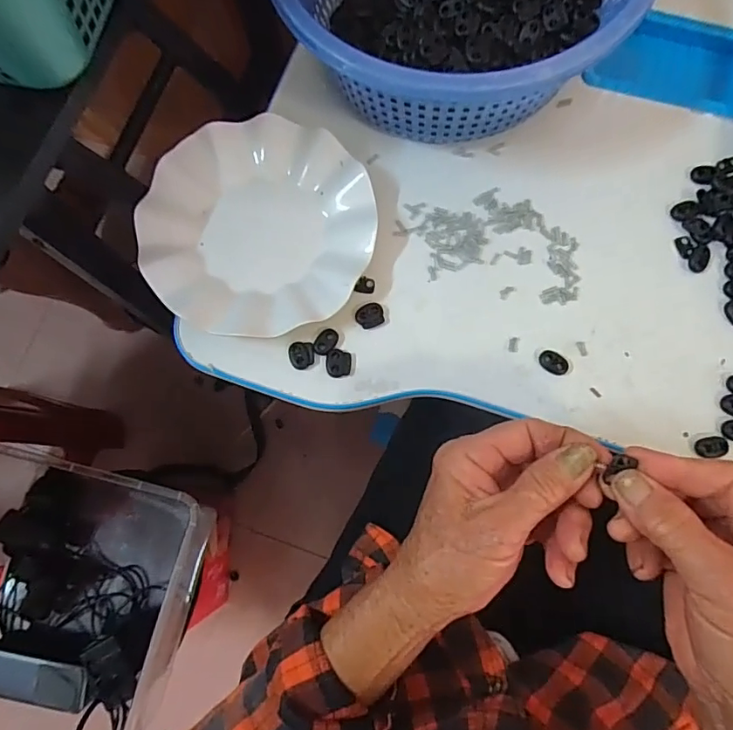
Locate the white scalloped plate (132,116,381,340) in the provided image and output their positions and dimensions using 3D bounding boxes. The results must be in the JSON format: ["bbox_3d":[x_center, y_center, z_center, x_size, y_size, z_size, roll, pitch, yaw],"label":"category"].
[{"bbox_3d":[-0.085,-0.109,0.402,0.176,0.021,0.174,0,76,2],"label":"white scalloped plate"}]

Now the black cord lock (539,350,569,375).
[{"bbox_3d":[0.139,-0.002,0.377,0.022,0.004,0.015,26,78,8],"label":"black cord lock"}]

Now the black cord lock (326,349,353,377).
[{"bbox_3d":[-0.021,-0.001,0.385,0.019,0.004,0.021,-2,76,1],"label":"black cord lock"}]

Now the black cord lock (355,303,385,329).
[{"bbox_3d":[0.003,-0.038,0.393,0.022,0.006,0.018,-28,77,-5],"label":"black cord lock"}]

